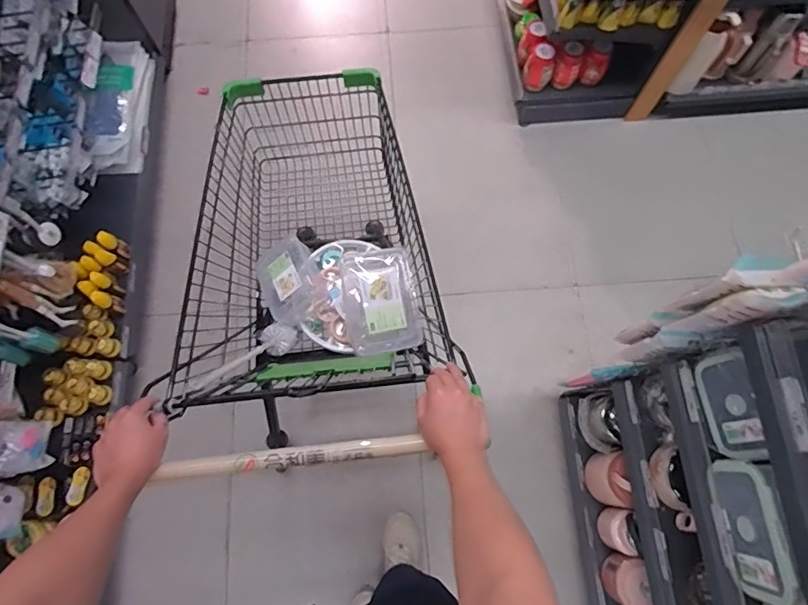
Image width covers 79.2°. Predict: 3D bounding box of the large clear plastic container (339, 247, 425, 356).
[{"bbox_3d":[-0.060,-0.010,1.170,0.176,0.076,0.253,-11,71,-4],"label":"large clear plastic container"}]

